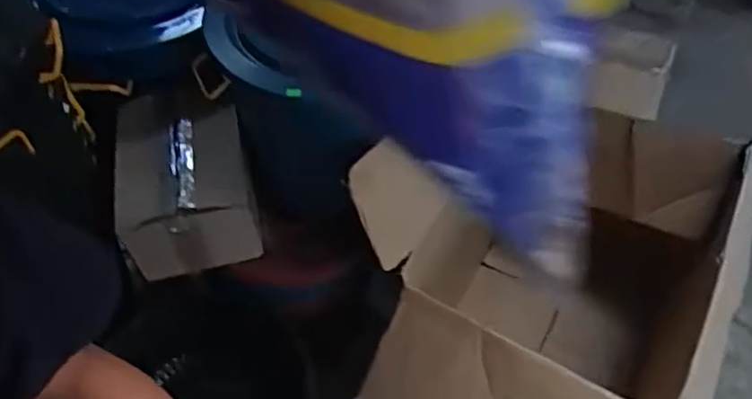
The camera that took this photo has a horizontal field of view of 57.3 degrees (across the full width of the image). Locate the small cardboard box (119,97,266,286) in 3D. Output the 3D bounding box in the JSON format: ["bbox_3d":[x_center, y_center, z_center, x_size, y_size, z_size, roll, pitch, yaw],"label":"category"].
[{"bbox_3d":[-0.328,-0.035,1.187,0.205,0.175,0.284,-12,52,-8],"label":"small cardboard box"}]

